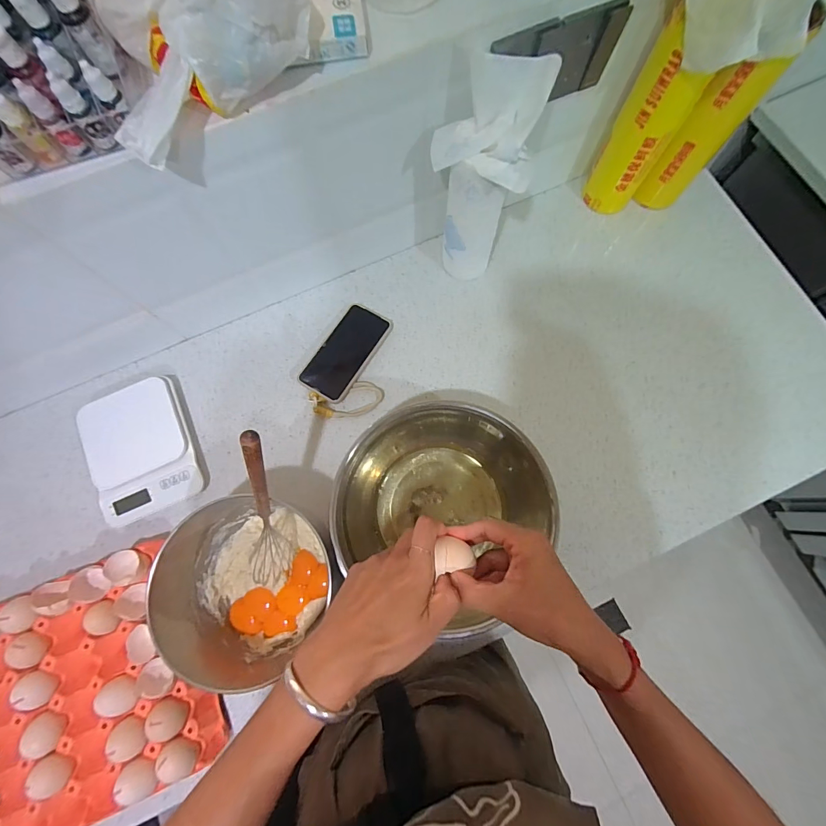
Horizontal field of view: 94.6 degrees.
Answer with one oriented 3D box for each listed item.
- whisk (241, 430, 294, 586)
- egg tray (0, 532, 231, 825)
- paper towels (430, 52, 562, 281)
[{"bbox_3d":[-0.178,0.118,0.448,0.048,0.261,0.048,14,41,3],"label":"whisk"},{"bbox_3d":[-0.427,0.360,0.503,0.285,0.069,0.296,-29,78,-6],"label":"egg tray"},{"bbox_3d":[0.095,-0.315,0.537,0.120,0.274,0.124,22,78,6],"label":"paper towels"}]

